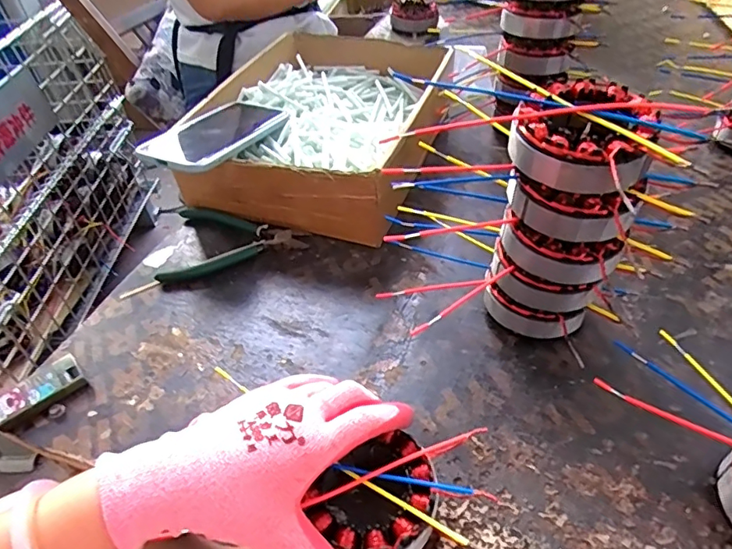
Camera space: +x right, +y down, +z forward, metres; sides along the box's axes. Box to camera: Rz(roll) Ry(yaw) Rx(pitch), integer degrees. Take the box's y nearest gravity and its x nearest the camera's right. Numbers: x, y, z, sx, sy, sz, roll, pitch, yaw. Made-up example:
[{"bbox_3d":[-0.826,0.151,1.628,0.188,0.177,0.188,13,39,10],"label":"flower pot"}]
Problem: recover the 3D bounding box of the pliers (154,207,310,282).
[{"bbox_3d":[-0.147,-0.044,0.557,0.145,0.011,0.109,-14,46,-8],"label":"pliers"}]

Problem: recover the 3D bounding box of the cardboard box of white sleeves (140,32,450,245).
[{"bbox_3d":[-0.048,-0.184,0.626,0.250,0.093,0.371,9,47,15],"label":"cardboard box of white sleeves"}]

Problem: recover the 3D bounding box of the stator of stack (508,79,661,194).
[{"bbox_3d":[0.139,-0.084,0.335,0.083,0.044,0.085,23,51,27],"label":"stator of stack"}]

